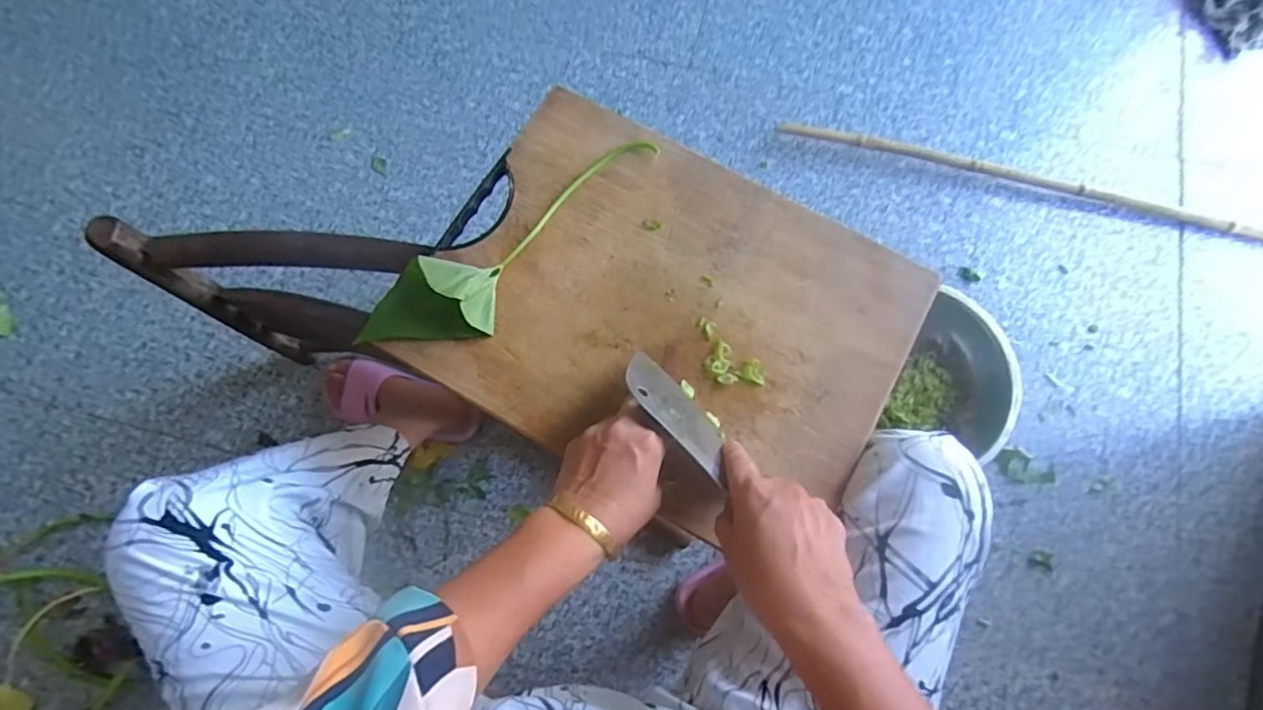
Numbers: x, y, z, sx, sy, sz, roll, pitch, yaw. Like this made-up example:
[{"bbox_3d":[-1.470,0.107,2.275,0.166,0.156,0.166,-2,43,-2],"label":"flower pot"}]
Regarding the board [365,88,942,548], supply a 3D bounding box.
[{"bbox_3d":[0.030,-0.038,0.513,0.382,0.017,0.294,29,75,10],"label":"board"}]

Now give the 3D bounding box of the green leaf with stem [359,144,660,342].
[{"bbox_3d":[-0.100,-0.105,0.512,0.083,0.042,0.297,41,80,12],"label":"green leaf with stem"}]

